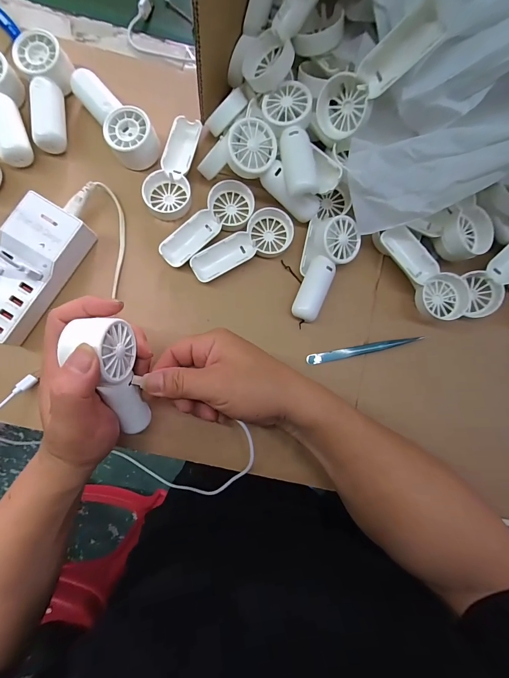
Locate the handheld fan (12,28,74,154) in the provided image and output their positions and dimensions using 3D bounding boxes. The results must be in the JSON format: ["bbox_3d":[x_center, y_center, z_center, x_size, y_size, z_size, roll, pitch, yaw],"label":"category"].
[{"bbox_3d":[-0.208,-0.252,0.323,0.046,0.033,0.110,-13,85,-6],"label":"handheld fan"}]

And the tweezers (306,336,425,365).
[{"bbox_3d":[0.114,0.012,0.325,0.117,0.010,0.011,-10,84,-6],"label":"tweezers"}]

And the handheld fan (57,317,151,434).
[{"bbox_3d":[-0.111,0.035,0.245,0.038,0.040,0.113,-7,123,-4],"label":"handheld fan"}]

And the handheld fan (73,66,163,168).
[{"bbox_3d":[-0.143,-0.228,0.323,0.045,0.028,0.105,-37,88,-8],"label":"handheld fan"}]

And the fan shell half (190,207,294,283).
[{"bbox_3d":[-0.014,-0.099,0.326,0.110,0.015,0.046,-23,86,-7],"label":"fan shell half"}]

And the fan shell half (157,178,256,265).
[{"bbox_3d":[-0.047,-0.118,0.326,0.050,0.013,0.112,42,82,1],"label":"fan shell half"}]

